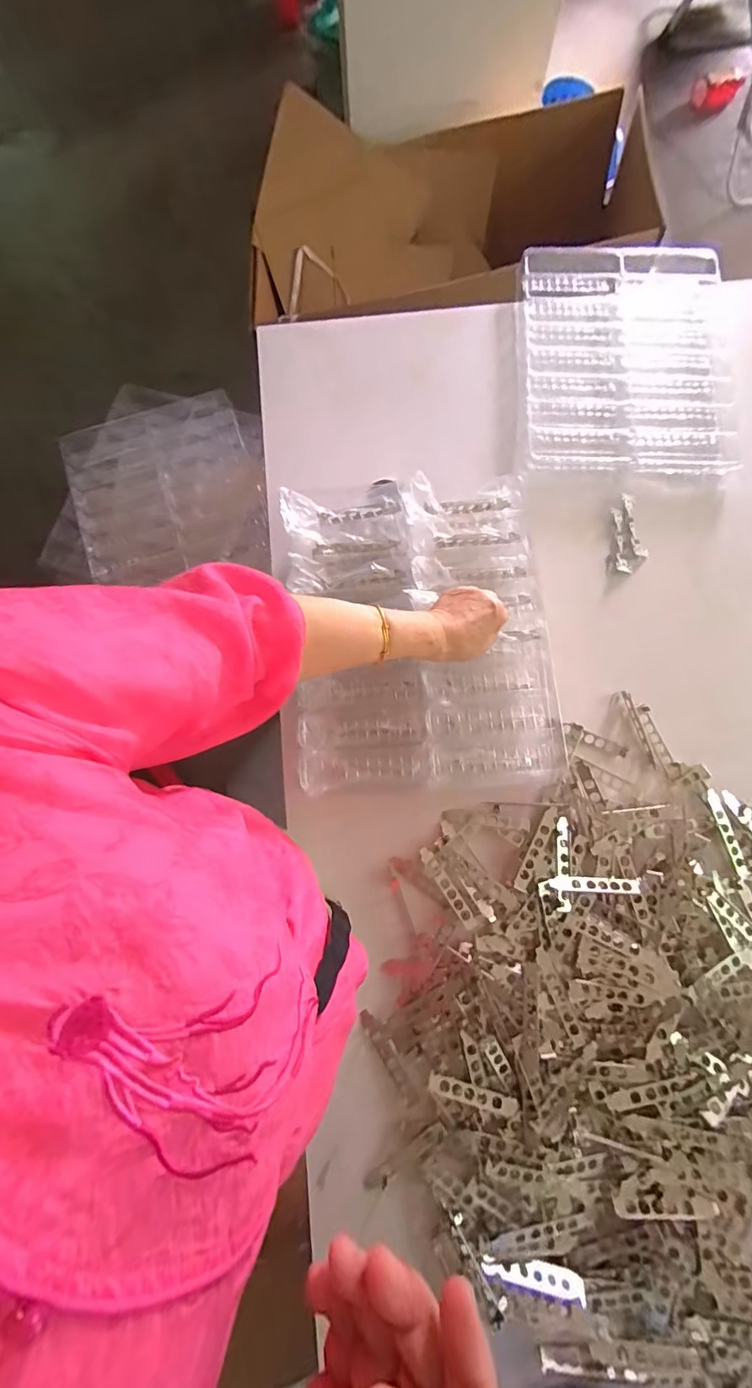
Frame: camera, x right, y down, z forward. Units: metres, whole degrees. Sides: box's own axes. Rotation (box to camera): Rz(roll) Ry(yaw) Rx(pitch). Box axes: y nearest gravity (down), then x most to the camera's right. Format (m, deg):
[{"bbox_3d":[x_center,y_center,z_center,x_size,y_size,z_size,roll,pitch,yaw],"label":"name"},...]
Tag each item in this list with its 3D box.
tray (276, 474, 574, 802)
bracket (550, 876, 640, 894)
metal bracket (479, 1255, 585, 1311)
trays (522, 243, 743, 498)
[{"bbox_3d":[0.067,-0.091,0.662,0.349,0.072,0.428,-4,78,0],"label":"tray"},{"bbox_3d":[0.293,0.255,0.647,0.112,0.008,0.019,0,64,7],"label":"bracket"},{"bbox_3d":[0.186,0.692,0.572,0.123,0.009,0.032,11,79,3],"label":"metal bracket"},{"bbox_3d":[0.417,-0.556,0.818,0.339,0.039,0.440,2,79,2],"label":"trays"}]

